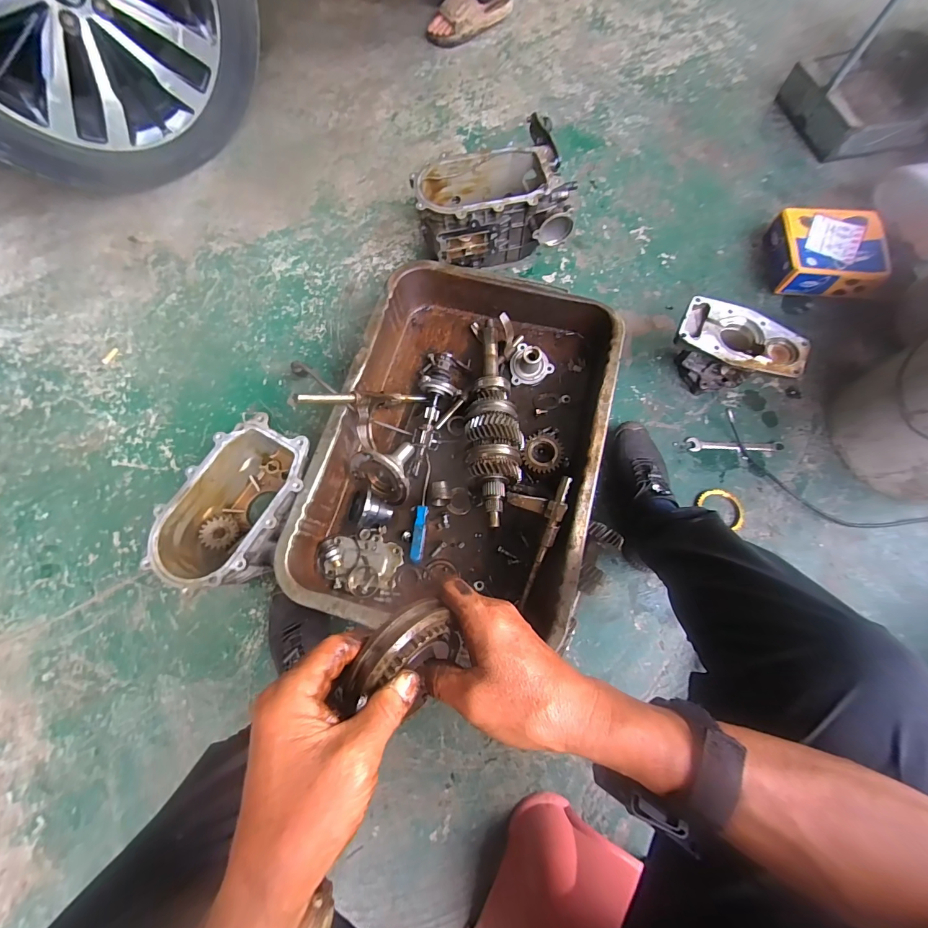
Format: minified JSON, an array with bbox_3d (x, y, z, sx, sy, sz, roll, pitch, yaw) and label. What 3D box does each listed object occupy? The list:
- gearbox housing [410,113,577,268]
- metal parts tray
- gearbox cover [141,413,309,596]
[{"bbox_3d":[0.050,-0.521,0.820,0.283,0.147,0.210,-12,74,-2],"label":"gearbox housing"},{"bbox_3d":[0.007,-0.040,0.698,0.450,0.108,0.626,16,74,6],"label":"metal parts tray"},{"bbox_3d":[-0.356,0.074,0.671,0.163,0.128,0.271,33,77,10],"label":"gearbox cover"}]

